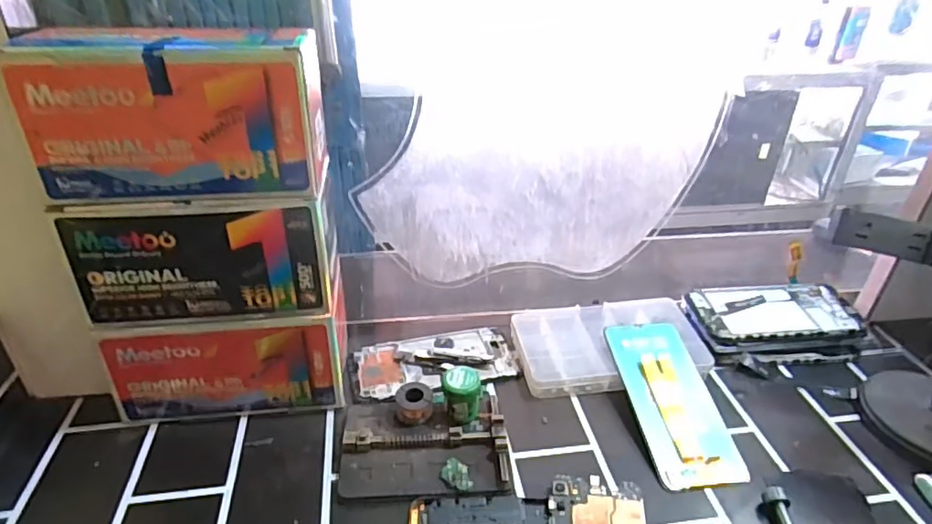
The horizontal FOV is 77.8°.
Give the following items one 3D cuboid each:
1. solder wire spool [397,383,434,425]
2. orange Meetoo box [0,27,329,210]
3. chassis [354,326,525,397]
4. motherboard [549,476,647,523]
[{"bbox_3d":[-0.042,0.118,0.479,0.030,0.024,0.027,2,33,-1],"label":"solder wire spool"},{"bbox_3d":[-0.190,-0.107,0.398,0.176,0.097,0.096,-4,34,-9],"label":"orange Meetoo box"},{"bbox_3d":[-0.030,0.093,0.545,0.150,0.009,0.075,-8,35,-16],"label":"chassis"},{"bbox_3d":[0.094,0.177,0.412,0.065,0.010,0.045,5,33,4],"label":"motherboard"}]

